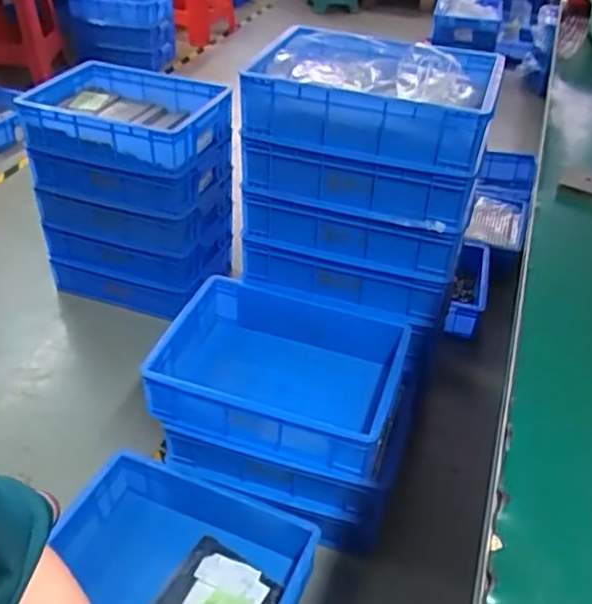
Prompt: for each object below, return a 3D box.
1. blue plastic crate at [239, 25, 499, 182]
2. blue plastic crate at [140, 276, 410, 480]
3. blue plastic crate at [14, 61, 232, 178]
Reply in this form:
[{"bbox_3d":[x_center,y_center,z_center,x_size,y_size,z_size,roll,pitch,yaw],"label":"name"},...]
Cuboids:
[{"bbox_3d":[0.139,-0.367,1.175,0.414,0.140,0.286,16,39,17],"label":"blue plastic crate"},{"bbox_3d":[-0.026,0.126,1.216,0.401,0.141,0.308,13,39,14],"label":"blue plastic crate"},{"bbox_3d":[-0.413,-0.447,1.593,0.453,0.117,0.312,15,39,16],"label":"blue plastic crate"}]

